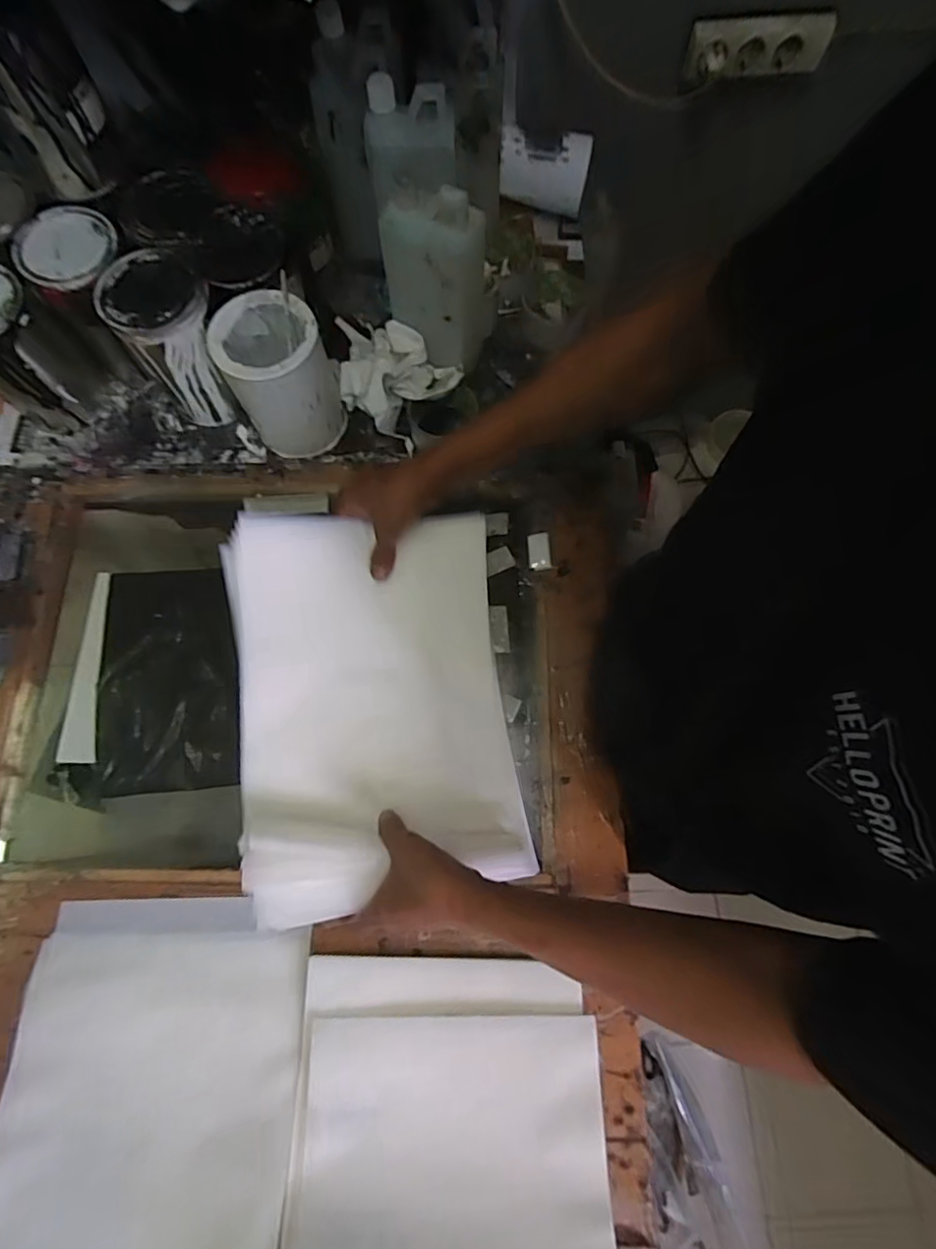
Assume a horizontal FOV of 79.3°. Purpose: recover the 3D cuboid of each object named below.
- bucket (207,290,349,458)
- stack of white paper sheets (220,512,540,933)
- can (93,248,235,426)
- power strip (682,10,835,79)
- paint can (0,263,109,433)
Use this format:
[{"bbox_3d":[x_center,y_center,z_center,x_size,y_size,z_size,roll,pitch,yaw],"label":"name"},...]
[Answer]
[{"bbox_3d":[-0.210,-0.280,0.647,0.113,0.151,0.108,0,73,1],"label":"bucket"},{"bbox_3d":[-0.088,0.074,0.550,0.250,0.117,0.351,-8,73,-1],"label":"stack of white paper sheets"},{"bbox_3d":[-0.325,-0.320,0.647,0.100,0.159,0.102,0,73,1],"label":"can"},{"bbox_3d":[0.380,-0.757,0.741,0.193,0.064,0.031,-9,59,-1],"label":"power strip"},{"bbox_3d":[-0.516,-0.311,0.656,0.105,0.157,0.099,0,73,1],"label":"paint can"}]

